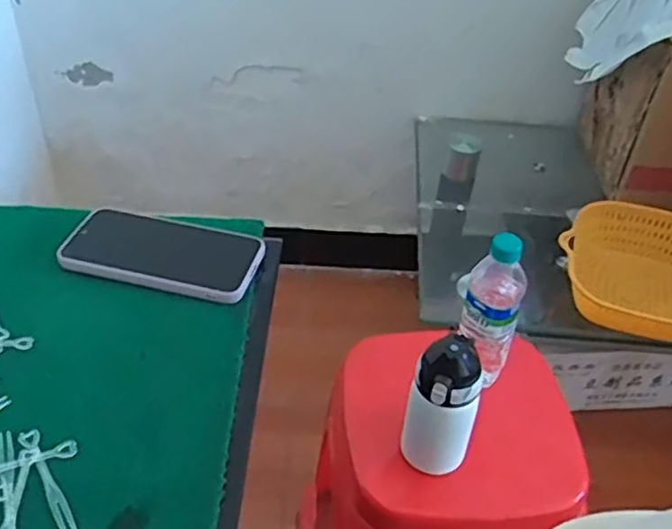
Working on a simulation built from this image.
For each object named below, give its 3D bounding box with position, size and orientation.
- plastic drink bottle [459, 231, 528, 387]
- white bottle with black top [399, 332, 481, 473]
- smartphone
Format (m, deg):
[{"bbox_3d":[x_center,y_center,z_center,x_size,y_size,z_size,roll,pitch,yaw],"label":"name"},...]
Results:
[{"bbox_3d":[0.188,0.054,0.827,0.072,0.220,0.067,16,41,14],"label":"plastic drink bottle"},{"bbox_3d":[0.116,0.157,0.743,0.072,0.165,0.063,16,41,14],"label":"white bottle with black top"},{"bbox_3d":[-0.143,-0.009,0.569,0.157,0.017,0.081,11,40,7],"label":"smartphone"}]

